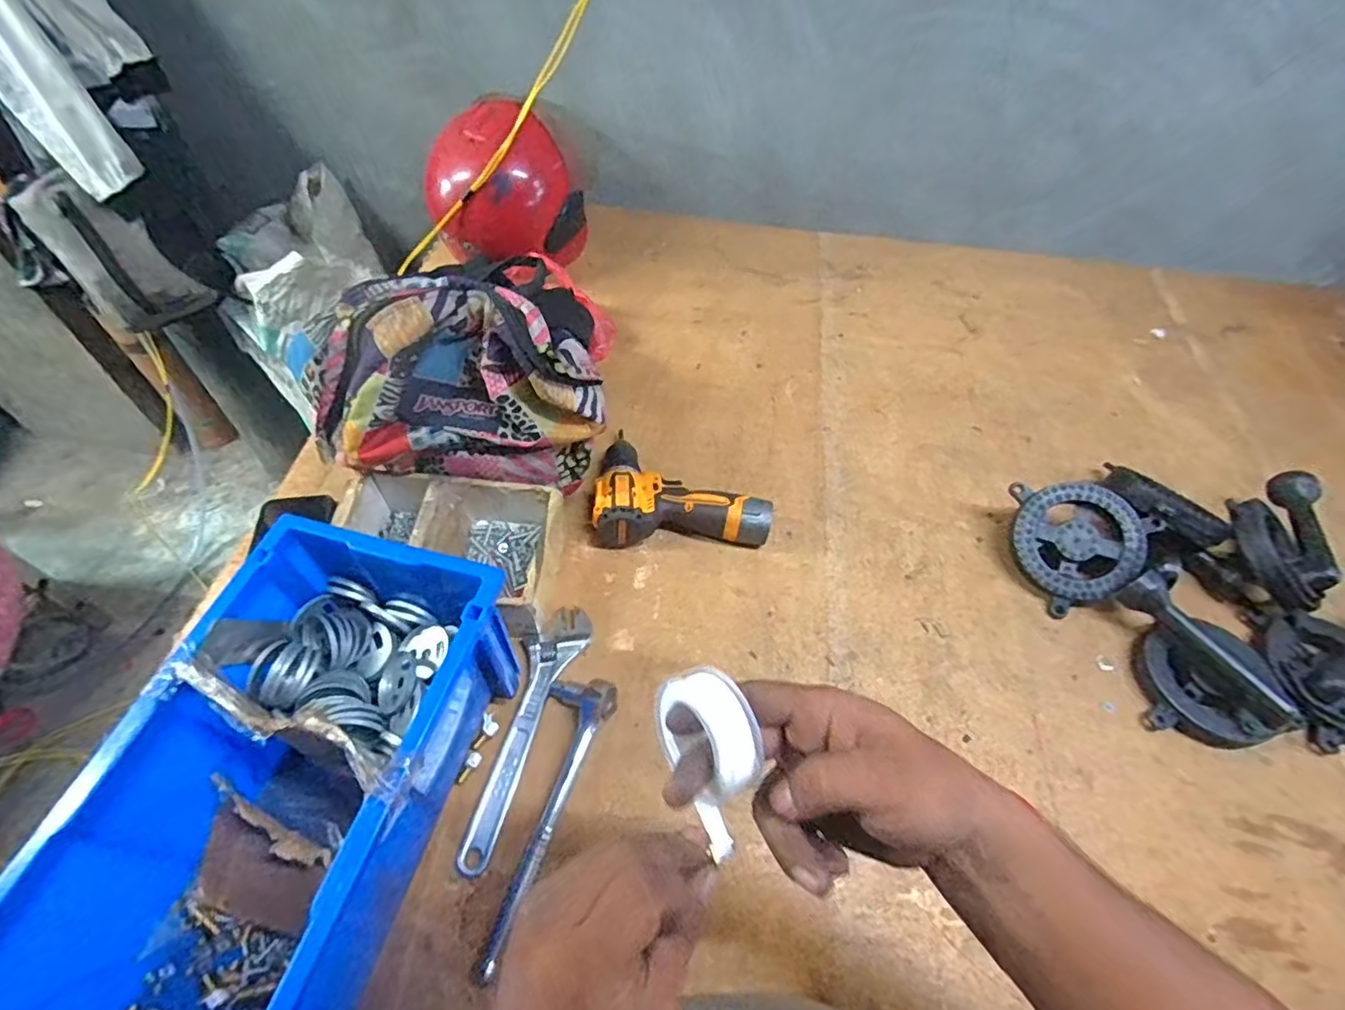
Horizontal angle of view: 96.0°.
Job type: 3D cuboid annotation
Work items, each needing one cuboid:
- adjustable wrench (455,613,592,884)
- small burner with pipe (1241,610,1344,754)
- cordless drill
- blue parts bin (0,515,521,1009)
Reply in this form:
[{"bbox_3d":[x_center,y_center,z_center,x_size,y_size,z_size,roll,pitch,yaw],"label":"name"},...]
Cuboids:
[{"bbox_3d":[-0.148,0.210,0.590,0.054,0.016,0.255,17,55,8],"label":"adjustable wrench"},{"bbox_3d":[0.724,0.171,0.642,0.189,0.058,0.139,-7,55,-9],"label":"small burner with pipe"},{"bbox_3d":[0.010,-0.023,0.744,0.213,0.059,0.166,3,54,-2],"label":"cordless drill"},{"bbox_3d":[-0.293,0.247,0.444,0.203,0.170,0.430,13,55,6],"label":"blue parts bin"}]

